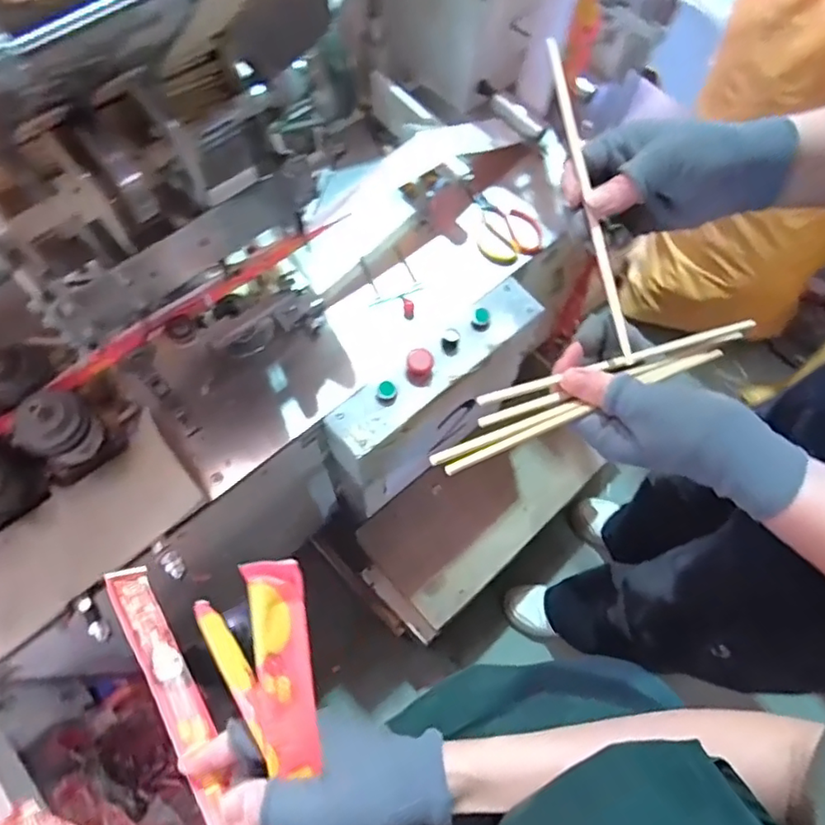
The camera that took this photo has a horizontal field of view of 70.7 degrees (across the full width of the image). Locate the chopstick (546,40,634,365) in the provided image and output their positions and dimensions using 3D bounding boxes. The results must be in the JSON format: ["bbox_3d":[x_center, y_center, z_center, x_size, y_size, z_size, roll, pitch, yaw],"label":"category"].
[{"bbox_3d":[0.118,-0.149,0.392,0.007,0.009,0.228,-10,82,-7],"label":"chopstick"}]

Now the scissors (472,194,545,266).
[{"bbox_3d":[0.140,-0.291,0.911,0.097,0.016,0.132,-25,71,-13],"label":"scissors"}]

